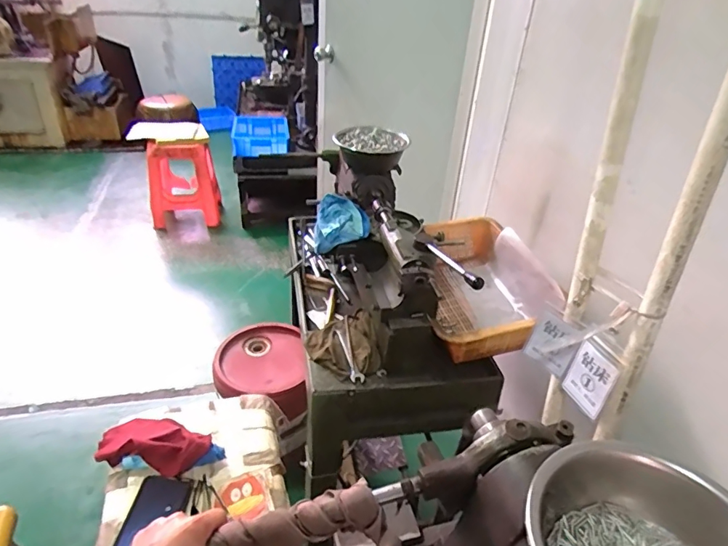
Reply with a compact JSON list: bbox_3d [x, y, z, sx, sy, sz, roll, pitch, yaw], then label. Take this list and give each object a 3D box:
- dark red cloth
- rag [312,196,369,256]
[{"bbox_3d":[-0.334,0.270,0.759,0.182,0.043,0.084,11,34,10],"label":"dark red cloth"},{"bbox_3d":[-0.047,-0.104,1.001,0.119,0.073,0.108,-3,34,-11],"label":"rag"}]

